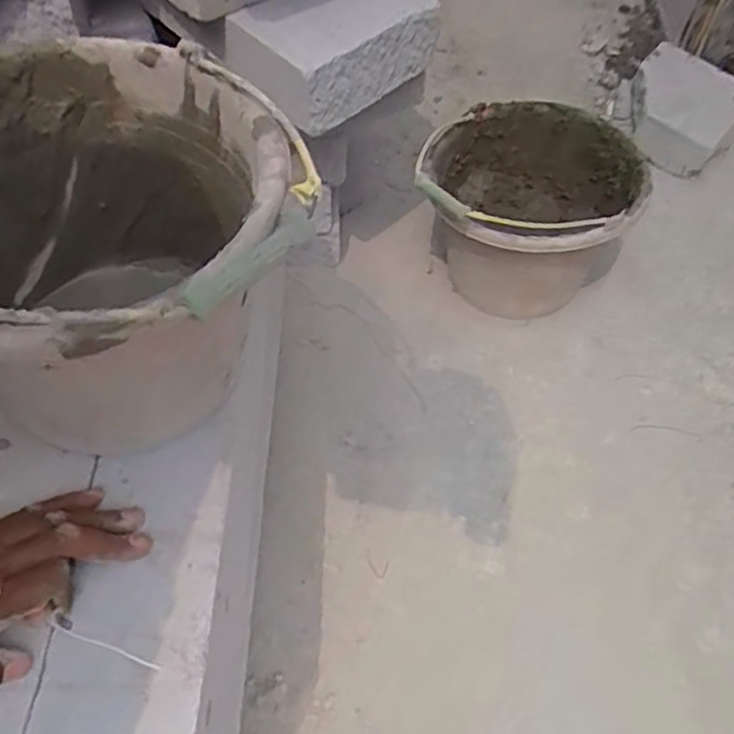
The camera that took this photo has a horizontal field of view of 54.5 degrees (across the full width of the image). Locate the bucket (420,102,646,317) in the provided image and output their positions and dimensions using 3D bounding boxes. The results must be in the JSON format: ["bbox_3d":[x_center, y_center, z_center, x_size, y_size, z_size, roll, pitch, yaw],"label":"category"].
[{"bbox_3d":[0.204,-0.195,0.952,0.266,0.215,0.245,1,55,-2],"label":"bucket"}]

